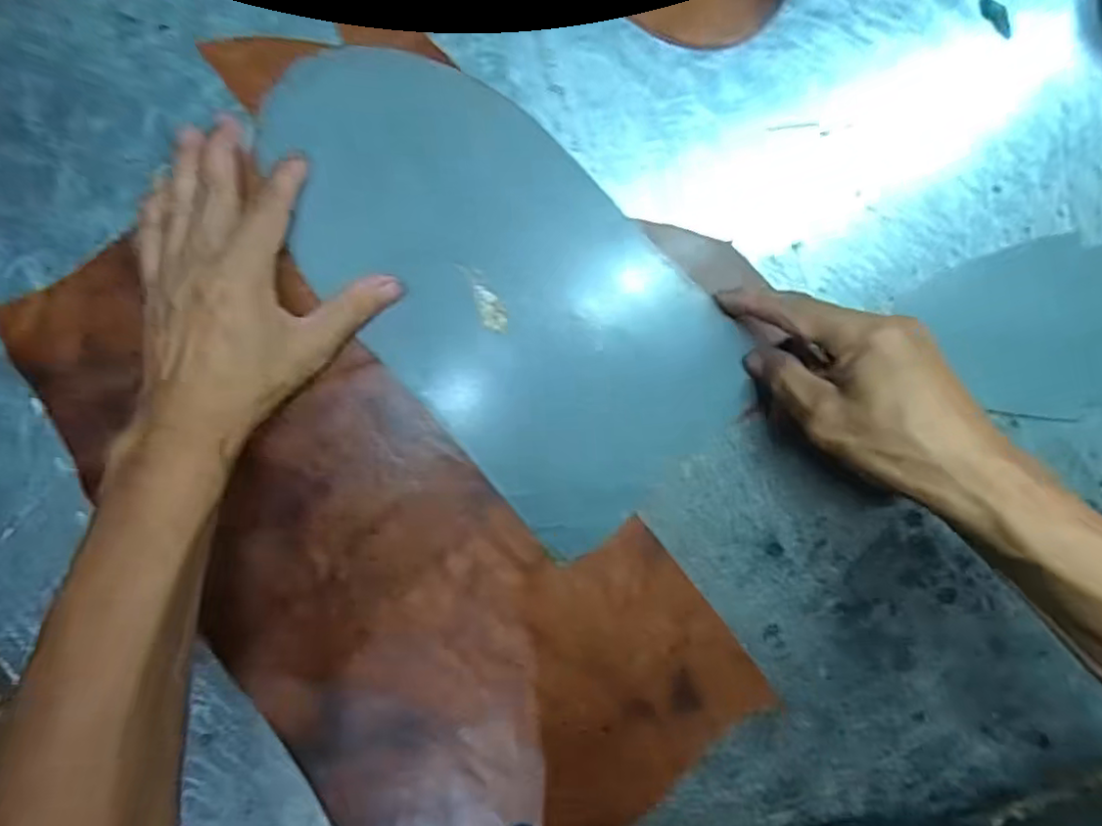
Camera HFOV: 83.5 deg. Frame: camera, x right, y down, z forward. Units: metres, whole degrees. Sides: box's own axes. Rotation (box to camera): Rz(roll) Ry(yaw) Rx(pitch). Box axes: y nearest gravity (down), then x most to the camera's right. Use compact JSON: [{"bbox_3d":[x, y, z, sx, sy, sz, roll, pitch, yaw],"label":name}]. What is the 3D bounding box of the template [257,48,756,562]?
[{"bbox_3d":[-0.028,-0.071,0.341,0.154,0.011,0.292,-43,97,0],"label":"template"}]

